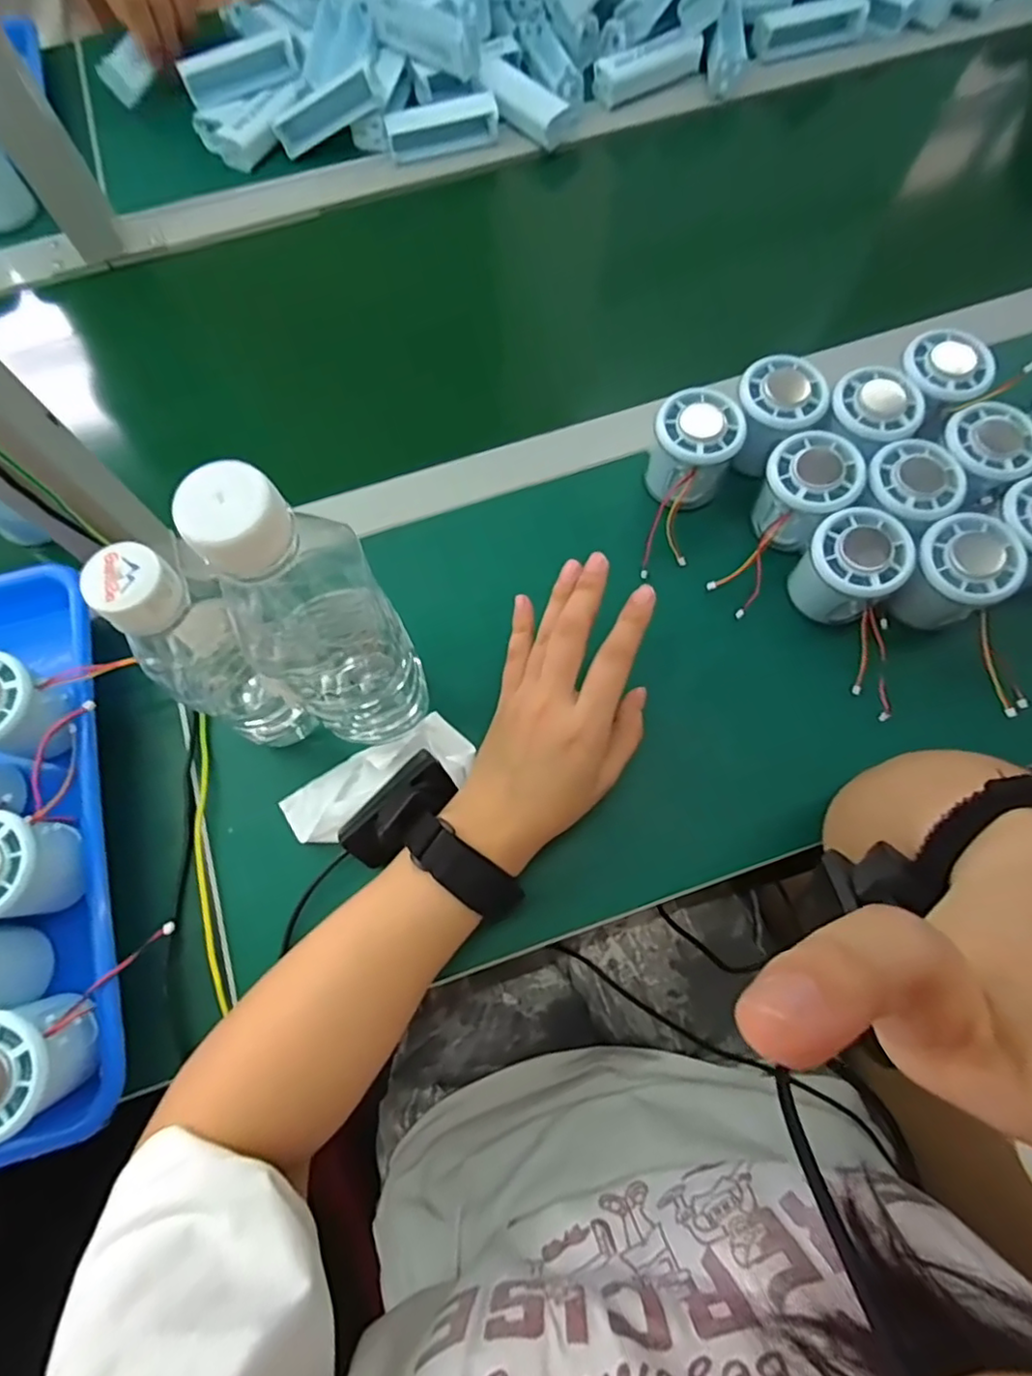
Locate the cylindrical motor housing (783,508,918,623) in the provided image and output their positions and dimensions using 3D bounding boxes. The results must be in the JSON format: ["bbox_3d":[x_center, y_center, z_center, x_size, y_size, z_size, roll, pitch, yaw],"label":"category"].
[{"bbox_3d":[0.206,-0.073,0.388,0.053,0.056,0.056,0,71,1],"label":"cylindrical motor housing"}]

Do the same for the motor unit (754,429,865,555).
[{"bbox_3d":[0.185,-0.124,0.404,0.057,0.058,0.061,34,75,12],"label":"motor unit"}]

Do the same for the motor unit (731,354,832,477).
[{"bbox_3d":[0.175,-0.184,0.424,0.055,0.054,0.058,-11,71,-2],"label":"motor unit"}]

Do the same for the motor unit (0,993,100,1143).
[{"bbox_3d":[-0.248,0.190,0.309,0.056,0.047,0.054,-18,72,-5],"label":"motor unit"}]

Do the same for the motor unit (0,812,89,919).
[{"bbox_3d":[-0.278,0.099,0.339,0.052,0.053,0.056,2,71,2],"label":"motor unit"}]

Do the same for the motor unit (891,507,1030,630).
[{"bbox_3d":[0.268,-0.068,0.383,0.061,0.054,0.056,-43,75,-12],"label":"motor unit"}]

